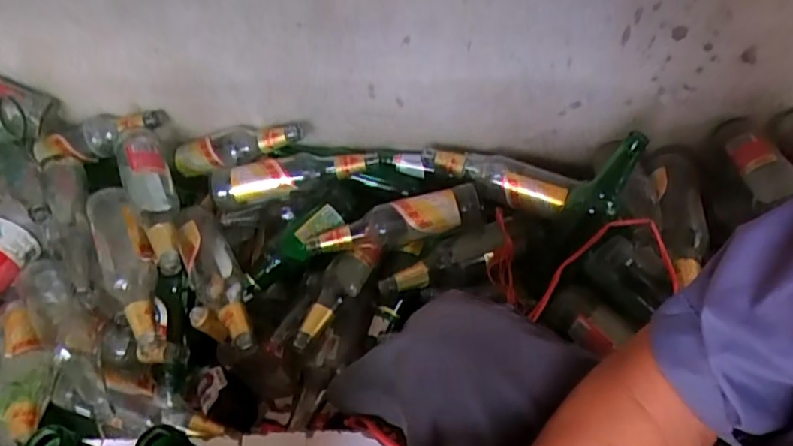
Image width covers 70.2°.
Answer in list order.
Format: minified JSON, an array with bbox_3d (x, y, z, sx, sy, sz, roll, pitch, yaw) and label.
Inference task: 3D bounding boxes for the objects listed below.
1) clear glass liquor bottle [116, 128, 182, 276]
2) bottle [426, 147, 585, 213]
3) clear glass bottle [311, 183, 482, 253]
[{"bbox_3d":[-0.359,-0.038,0.828,0.070,0.056,0.263,-21,65,-13],"label":"clear glass liquor bottle"},{"bbox_3d":[0.155,-0.073,0.872,0.236,0.060,0.065,23,55,22],"label":"bottle"},{"bbox_3d":[-0.002,0.001,0.832,0.258,0.072,0.055,-7,50,-1],"label":"clear glass bottle"}]

